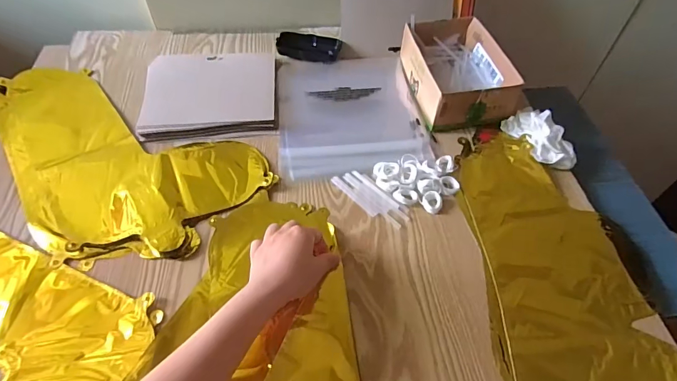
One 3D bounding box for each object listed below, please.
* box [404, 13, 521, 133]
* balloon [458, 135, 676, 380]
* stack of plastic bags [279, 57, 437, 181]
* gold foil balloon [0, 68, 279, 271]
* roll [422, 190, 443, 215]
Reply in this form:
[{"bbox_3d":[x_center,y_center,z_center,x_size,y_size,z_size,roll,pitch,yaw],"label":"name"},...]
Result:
[{"bbox_3d":[0.180,-0.190,0.619,0.133,0.062,0.196,-7,52,-6],"label":"box"},{"bbox_3d":[0.243,0.100,0.436,0.184,0.010,0.417,-6,54,-5],"label":"balloon"},{"bbox_3d":[0.017,-0.125,0.618,0.211,0.014,0.255,-6,54,-5],"label":"stack of plastic bags"},{"bbox_3d":[-0.316,-0.060,0.544,0.410,0.023,0.245,35,60,23],"label":"gold foil balloon"},{"bbox_3d":[0.117,0.014,0.501,0.025,0.007,0.028,9,52,7],"label":"roll"}]

